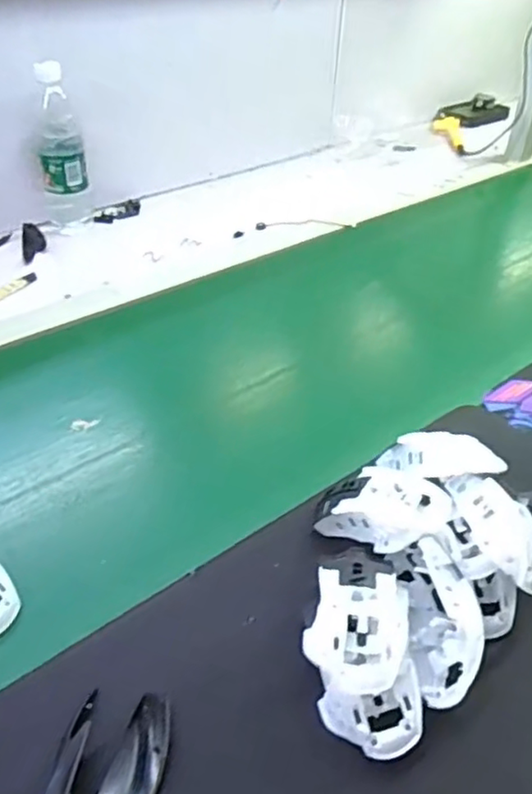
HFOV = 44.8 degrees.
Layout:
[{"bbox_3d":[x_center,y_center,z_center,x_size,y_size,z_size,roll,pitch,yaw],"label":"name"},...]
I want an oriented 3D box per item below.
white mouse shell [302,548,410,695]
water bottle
[{"bbox_3d":[0.064,0.140,0.433,0.062,0.026,0.105,12,41,11],"label":"white mouse shell"},{"bbox_3d":[-0.288,-0.344,0.911,0.065,0.214,0.063,-11,42,-15],"label":"water bottle"}]

